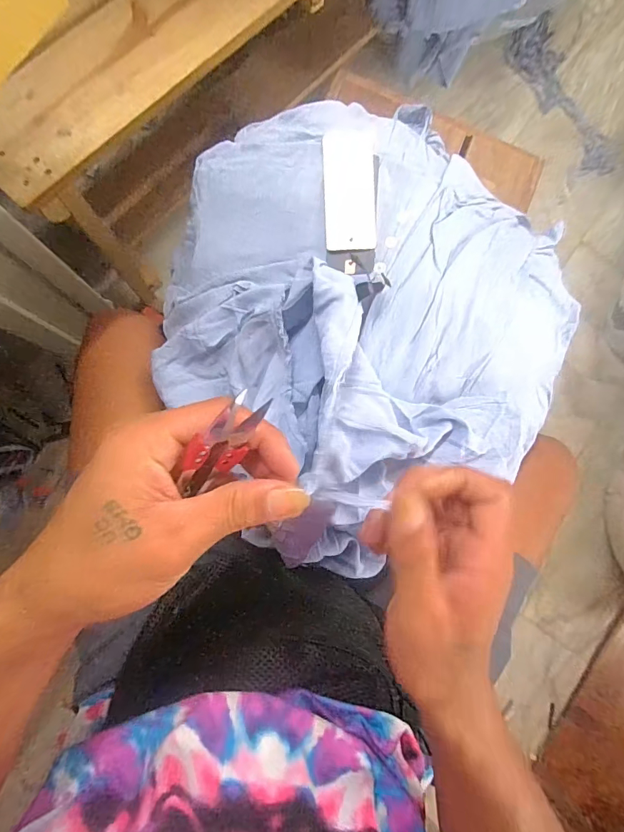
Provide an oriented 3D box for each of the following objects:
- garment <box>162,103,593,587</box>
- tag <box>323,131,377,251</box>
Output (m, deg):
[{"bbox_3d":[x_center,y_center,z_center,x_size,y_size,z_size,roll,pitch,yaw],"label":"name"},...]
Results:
[{"bbox_3d":[0.053,-0.118,0.398,0.416,0.105,0.407,-29,88,-7],"label":"garment"},{"bbox_3d":[0.036,-0.217,0.397,0.048,0.005,0.121,0,85,4],"label":"tag"}]

